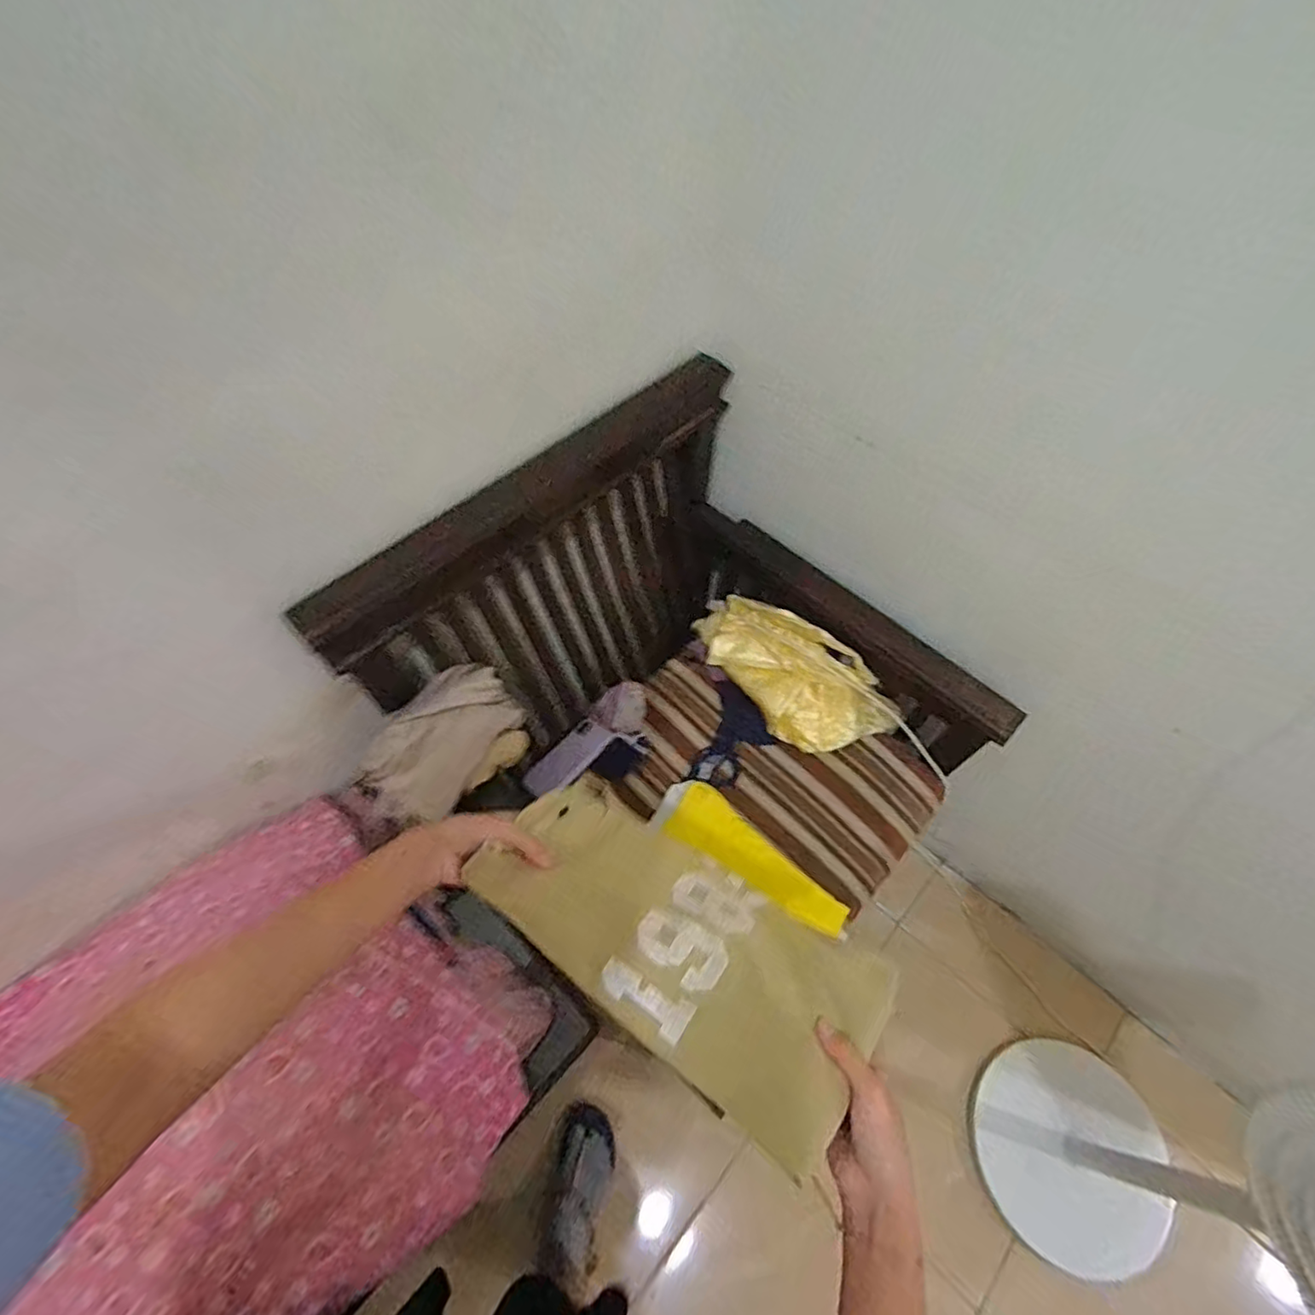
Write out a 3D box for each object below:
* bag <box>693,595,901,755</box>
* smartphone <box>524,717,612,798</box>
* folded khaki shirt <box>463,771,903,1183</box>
[{"bbox_3d":[0.212,0.027,1.032,0.361,0.135,0.151,33,65,17],"label":"bag"},{"bbox_3d":[-0.145,0.164,1.010,0.067,0.008,0.153,39,66,19],"label":"smartphone"},{"bbox_3d":[0.018,0.231,0.522,0.327,0.081,0.160,33,65,16],"label":"folded khaki shirt"}]

